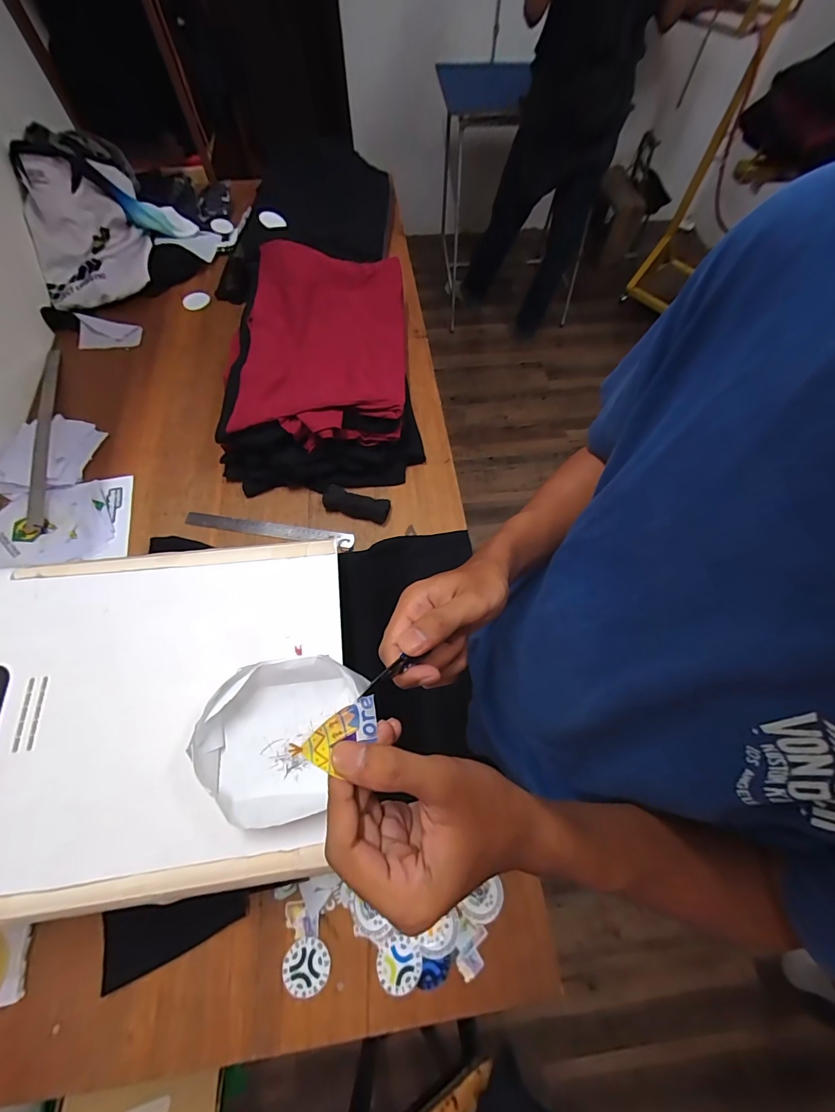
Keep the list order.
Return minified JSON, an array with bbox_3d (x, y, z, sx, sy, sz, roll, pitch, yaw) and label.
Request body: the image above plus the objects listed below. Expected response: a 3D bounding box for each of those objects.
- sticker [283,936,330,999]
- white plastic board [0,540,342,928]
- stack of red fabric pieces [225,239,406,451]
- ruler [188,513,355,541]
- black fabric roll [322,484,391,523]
[{"bbox_3d":[-0.142,0.523,0.525,0.057,0.004,0.055,-9,62,-4],"label":"sticker"},{"bbox_3d":[-0.345,0.177,0.492,0.488,0.032,0.397,-5,65,-3],"label":"white plastic board"},{"bbox_3d":[-0.208,-0.434,0.874,0.348,0.141,0.505,0,65,-1],"label":"stack of red fabric pieces"},{"bbox_3d":[-0.283,-0.053,0.782,0.318,0.004,0.026,7,65,3],"label":"ruler"},{"bbox_3d":[-0.117,-0.100,0.799,0.127,0.028,0.050,14,66,6],"label":"black fabric roll"}]

